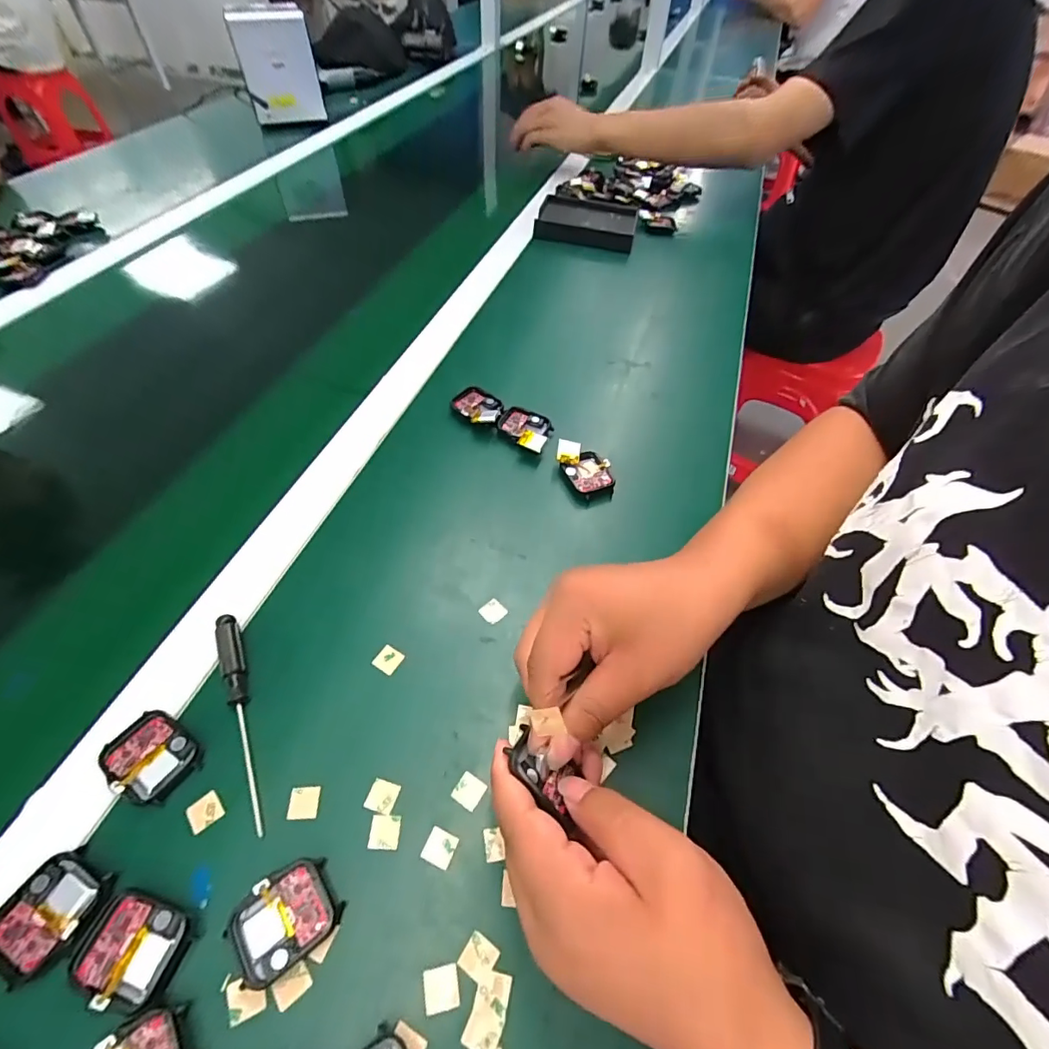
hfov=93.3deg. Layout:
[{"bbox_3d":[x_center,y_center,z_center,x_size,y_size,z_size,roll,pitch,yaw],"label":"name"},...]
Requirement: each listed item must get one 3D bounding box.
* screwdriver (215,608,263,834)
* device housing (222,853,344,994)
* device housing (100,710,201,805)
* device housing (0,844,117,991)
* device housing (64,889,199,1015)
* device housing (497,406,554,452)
[{"bbox_3d":[-0.166,0.111,0.291,0.013,0.016,0.128,-20,57,-17],"label":"screwdriver"},{"bbox_3d":[-0.116,0.190,0.238,0.045,0.012,0.038,-31,61,-24],"label":"device housing"},{"bbox_3d":[-0.208,0.130,0.276,0.043,0.011,0.038,30,57,17],"label":"device housing"},{"bbox_3d":[-0.225,0.183,0.233,0.040,0.005,0.045,26,56,15],"label":"device housing"},{"bbox_3d":[-0.181,0.195,0.227,0.045,0.006,0.037,17,54,9],"label":"device housing"},{"bbox_3d":[-0.001,-0.085,0.448,0.051,0.017,0.048,20,55,11],"label":"device housing"}]

